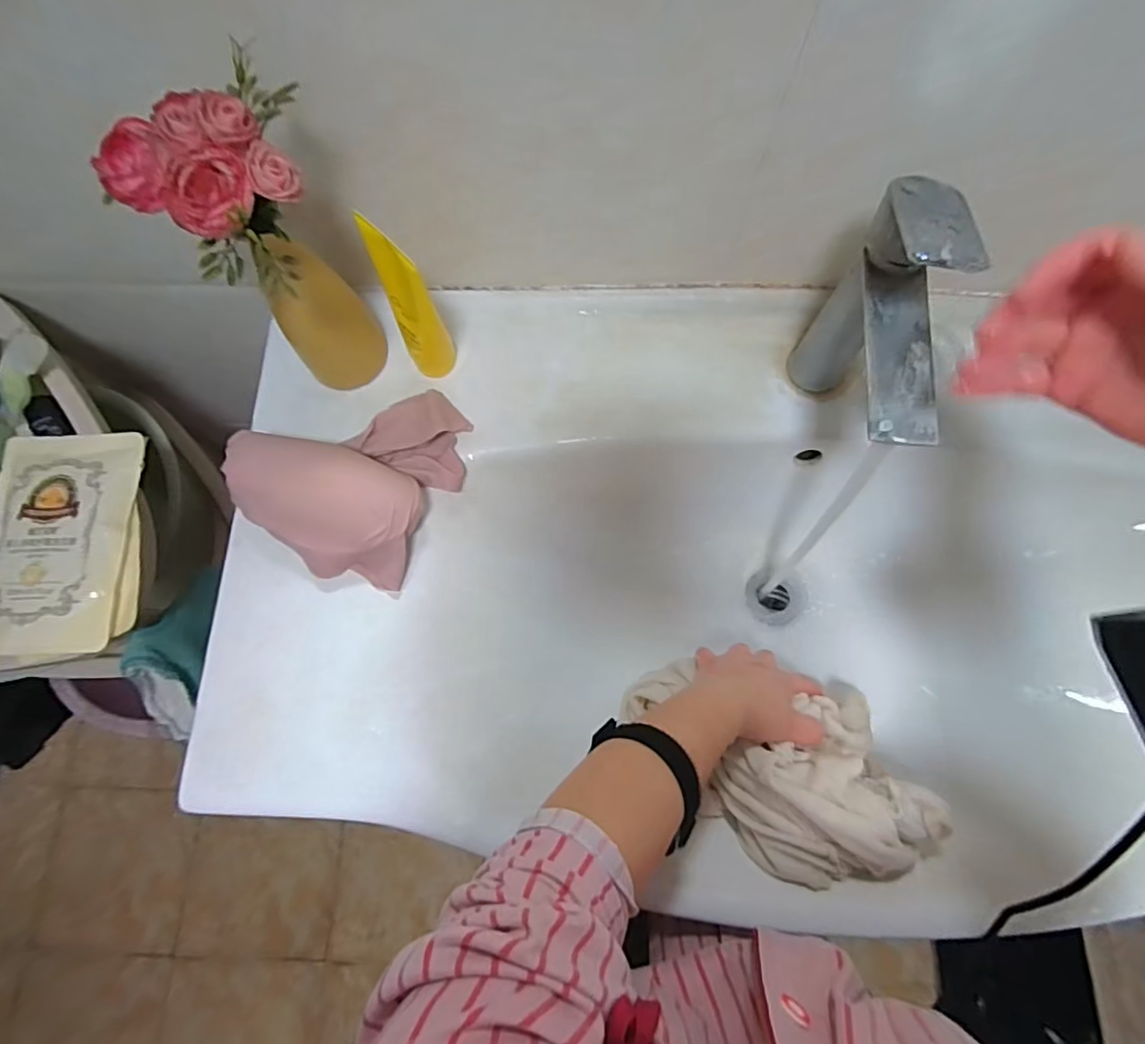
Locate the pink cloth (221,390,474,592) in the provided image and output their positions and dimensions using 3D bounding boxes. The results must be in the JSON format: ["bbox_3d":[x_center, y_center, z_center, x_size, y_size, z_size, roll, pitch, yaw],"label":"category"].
[{"bbox_3d":[-0.177,-0.047,0.467,0.149,0.066,0.165,27,76,7],"label":"pink cloth"}]

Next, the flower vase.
[{"bbox_3d":[-0.189,-0.162,0.403,0.105,0.246,0.079,-40,79,-11],"label":"flower vase"}]

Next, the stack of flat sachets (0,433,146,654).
[{"bbox_3d":[-0.398,0.014,0.451,0.126,0.036,0.173,-1,74,-1],"label":"stack of flat sachets"}]

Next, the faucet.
[{"bbox_3d":[0.200,-0.116,0.388,0.047,0.193,0.154,7,74,1],"label":"faucet"}]

